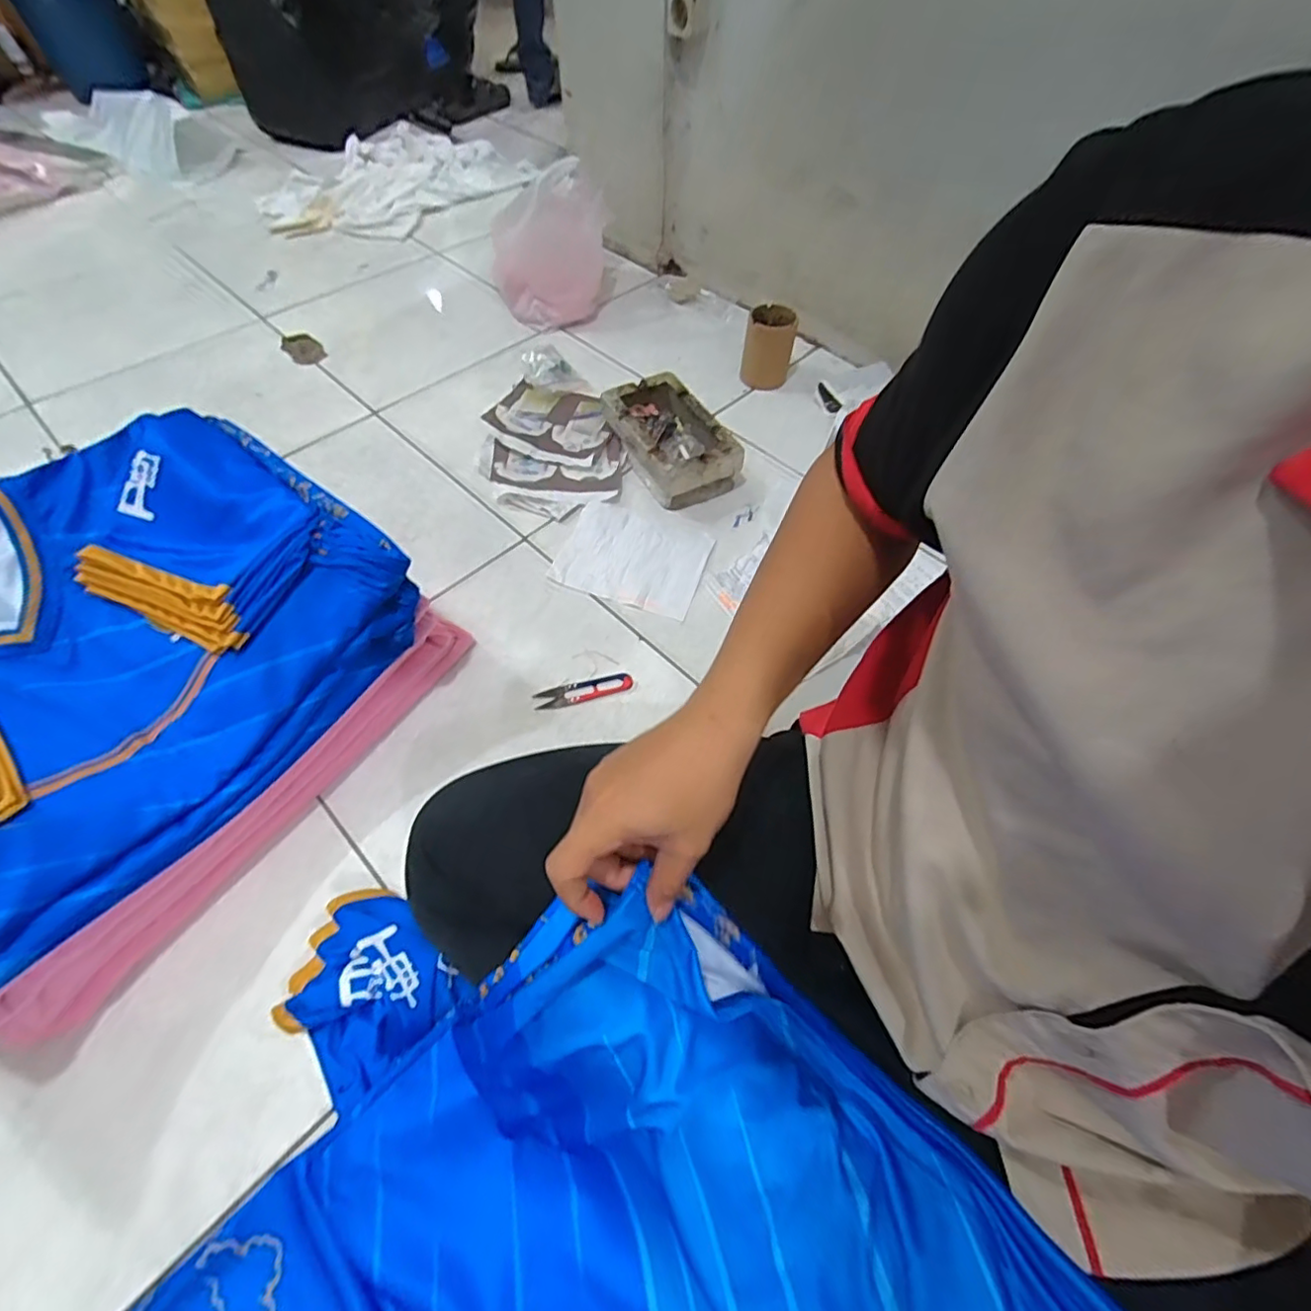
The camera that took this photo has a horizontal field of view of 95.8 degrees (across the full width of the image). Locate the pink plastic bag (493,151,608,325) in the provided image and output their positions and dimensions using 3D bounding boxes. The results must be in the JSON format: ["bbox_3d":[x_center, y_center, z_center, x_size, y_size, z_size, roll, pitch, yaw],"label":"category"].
[{"bbox_3d":[-0.189,-0.726,1.047,0.188,0.229,0.100,0,58,0],"label":"pink plastic bag"}]

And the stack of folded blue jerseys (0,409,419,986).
[{"bbox_3d":[-0.514,0.016,0.531,0.340,0.135,0.509,31,62,17],"label":"stack of folded blue jerseys"}]

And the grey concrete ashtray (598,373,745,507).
[{"bbox_3d":[0.020,-0.337,0.910,0.132,0.068,0.229,-24,61,-14],"label":"grey concrete ashtray"}]

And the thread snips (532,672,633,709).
[{"bbox_3d":[-0.086,0.042,0.715,0.116,0.004,0.031,-13,59,-8],"label":"thread snips"}]

